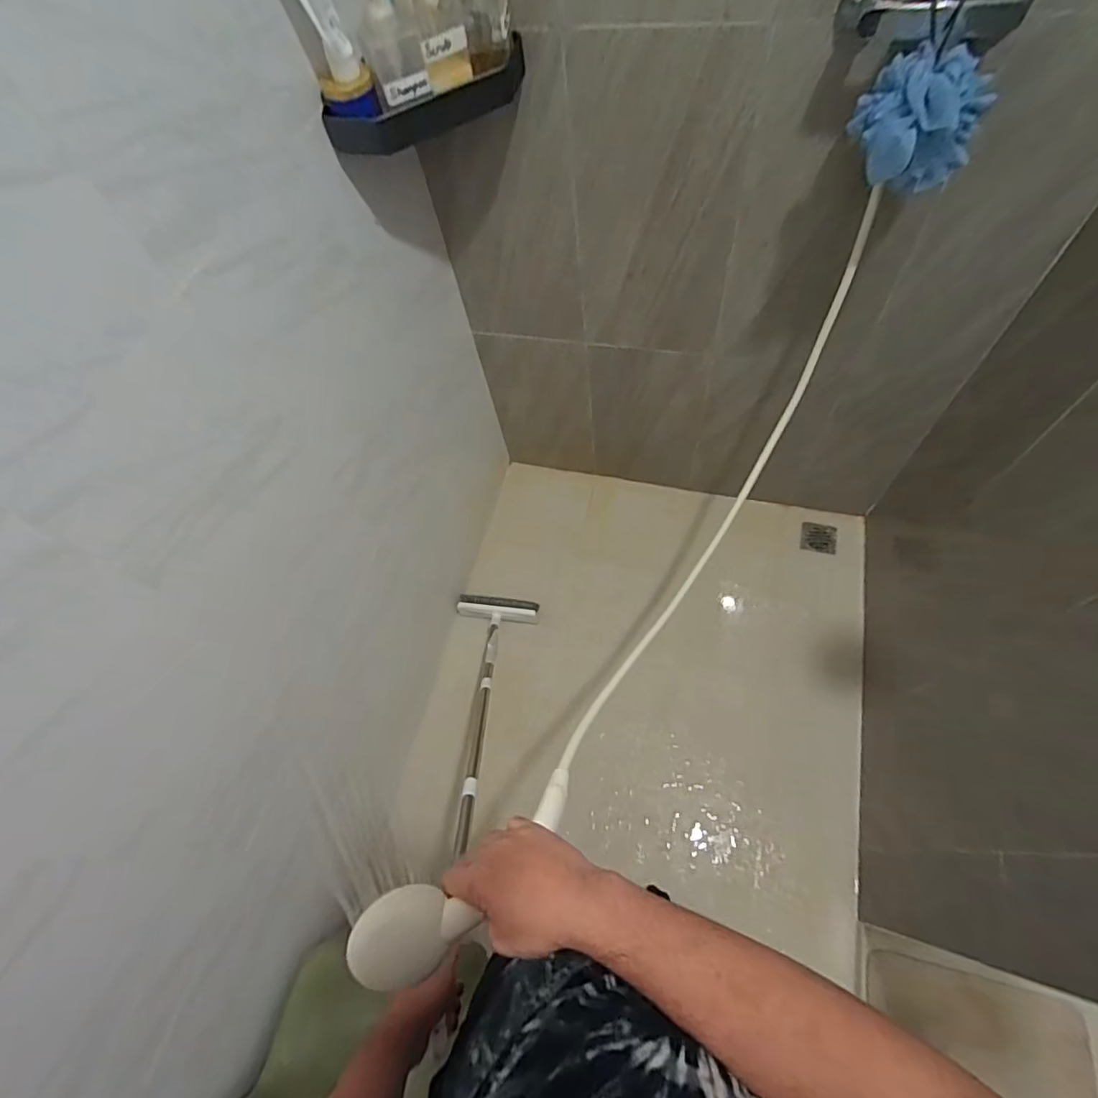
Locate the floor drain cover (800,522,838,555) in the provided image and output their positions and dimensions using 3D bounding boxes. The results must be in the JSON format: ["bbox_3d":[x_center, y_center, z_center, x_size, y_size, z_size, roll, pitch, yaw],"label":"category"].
[{"bbox_3d":[0.756,-0.033,1.578,0.091,0.008,0.099,10,57,18],"label":"floor drain cover"}]

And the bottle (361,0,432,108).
[{"bbox_3d":[-0.202,-0.655,0.721,0.066,0.127,0.048,-17,61,-5],"label":"bottle"}]

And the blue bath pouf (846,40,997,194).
[{"bbox_3d":[0.470,-0.537,0.708,0.137,0.117,0.094,-5,60,2],"label":"blue bath pouf"}]

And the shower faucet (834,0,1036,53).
[{"bbox_3d":[0.466,-0.655,0.664,0.210,0.092,0.095,7,61,8],"label":"shower faucet"}]

